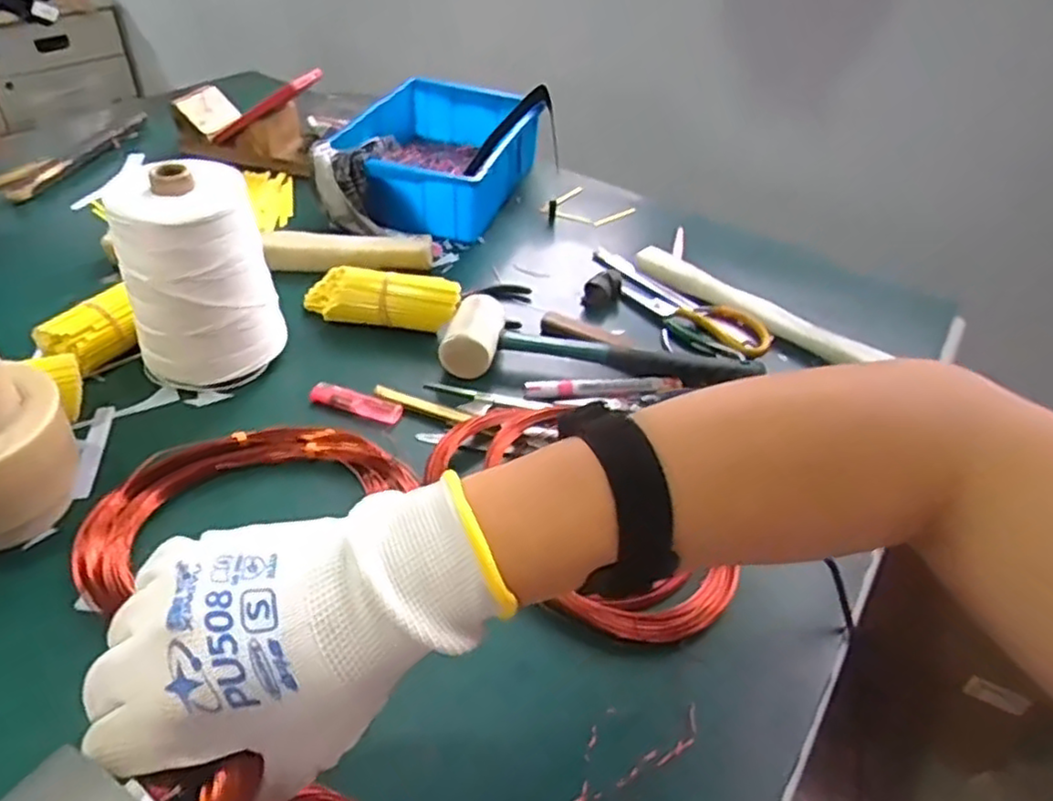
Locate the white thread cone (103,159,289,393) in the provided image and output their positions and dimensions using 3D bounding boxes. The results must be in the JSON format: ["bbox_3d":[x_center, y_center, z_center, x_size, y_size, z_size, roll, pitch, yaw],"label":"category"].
[{"bbox_3d":[-0.270,-0.095,0.578,0.093,0.171,0.092,12,41,7],"label":"white thread cone"}]

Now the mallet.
[{"bbox_3d":[0.067,-0.050,0.656,0.289,0.051,0.086,3,41,-2],"label":"mallet"}]

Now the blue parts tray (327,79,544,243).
[{"bbox_3d":[-0.114,-0.317,0.906,0.209,0.083,0.306,13,42,9],"label":"blue parts tray"}]

